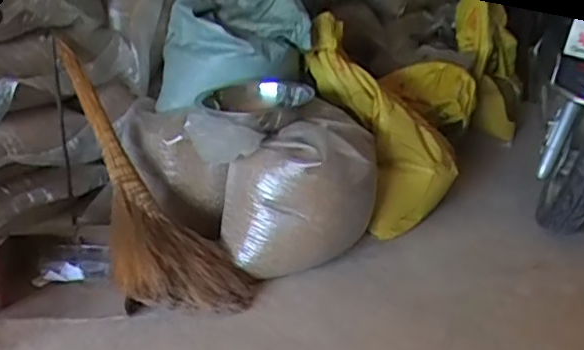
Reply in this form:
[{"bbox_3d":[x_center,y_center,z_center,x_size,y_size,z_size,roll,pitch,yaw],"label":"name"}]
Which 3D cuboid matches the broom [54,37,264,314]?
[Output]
[{"bbox_3d":[-0.369,0.024,1.415,0.243,0.100,0.717,-21,70,-43],"label":"broom"}]

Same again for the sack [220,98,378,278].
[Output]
[{"bbox_3d":[0.036,0.031,1.476,0.364,0.337,0.198,-13,27,-36],"label":"sack"}]

